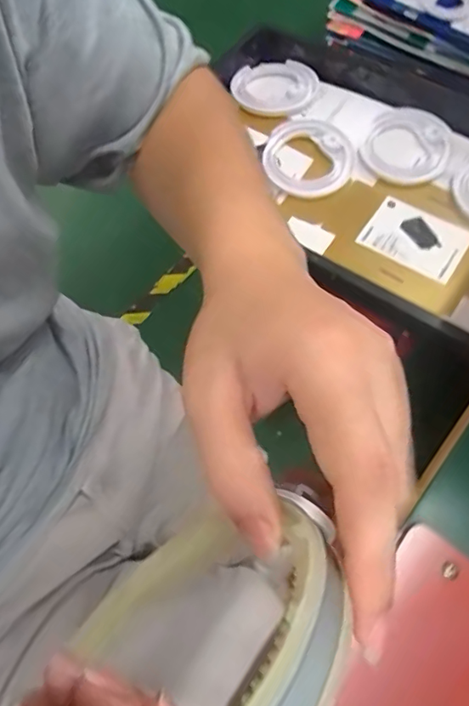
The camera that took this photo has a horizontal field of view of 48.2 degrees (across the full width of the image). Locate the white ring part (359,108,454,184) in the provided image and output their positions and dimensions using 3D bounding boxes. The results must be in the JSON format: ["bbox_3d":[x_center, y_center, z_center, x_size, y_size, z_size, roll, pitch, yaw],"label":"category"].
[{"bbox_3d":[0.252,-0.305,0.768,0.123,0.022,0.128,30,69,15],"label":"white ring part"}]

